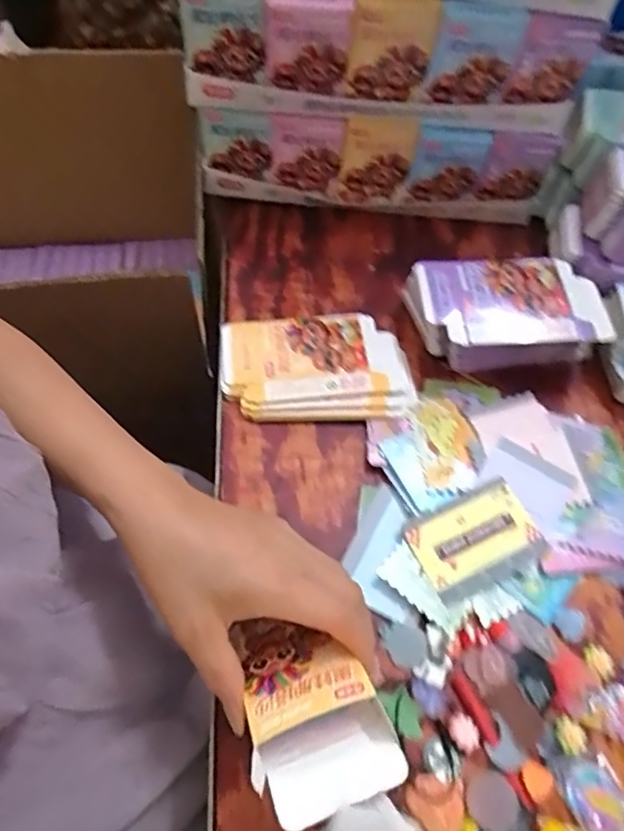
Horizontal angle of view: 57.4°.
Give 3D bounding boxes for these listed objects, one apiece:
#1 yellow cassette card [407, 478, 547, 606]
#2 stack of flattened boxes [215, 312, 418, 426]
[{"bbox_3d":[0.115,0.087,0.404,0.088,0.012,0.062,-24,63,-16],"label":"yellow cassette card"},{"bbox_3d":[0.003,-0.043,0.477,0.155,0.014,0.098,-1,60,-4],"label":"stack of flattened boxes"}]

